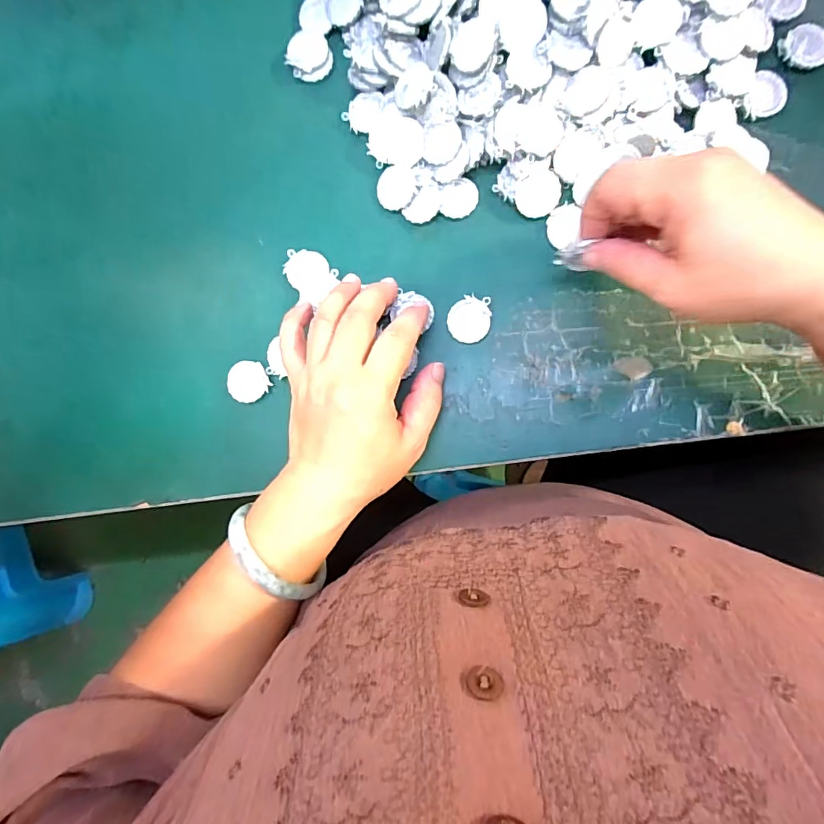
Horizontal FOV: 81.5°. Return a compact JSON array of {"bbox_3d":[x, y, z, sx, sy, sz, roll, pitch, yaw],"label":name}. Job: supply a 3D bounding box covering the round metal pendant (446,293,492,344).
[{"bbox_3d":[0.037,-0.060,0.305,0.027,0.006,0.030,20,88,9],"label":"round metal pendant"}]

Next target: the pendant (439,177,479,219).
[{"bbox_3d":[0.031,-0.140,0.312,0.024,0.004,0.025,0,95,-2],"label":"pendant"}]

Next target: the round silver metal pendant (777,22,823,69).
[{"bbox_3d":[0.248,-0.229,0.298,0.033,0.004,0.029,-42,81,2],"label":"round silver metal pendant"}]

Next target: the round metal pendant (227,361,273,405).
[{"bbox_3d":[-0.110,-0.020,0.320,0.027,0.004,0.028,-1,85,8],"label":"round metal pendant"}]

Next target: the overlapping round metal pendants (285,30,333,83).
[{"bbox_3d":[-0.073,-0.254,0.341,0.031,0.010,0.032,3,85,8],"label":"overlapping round metal pendants"}]

